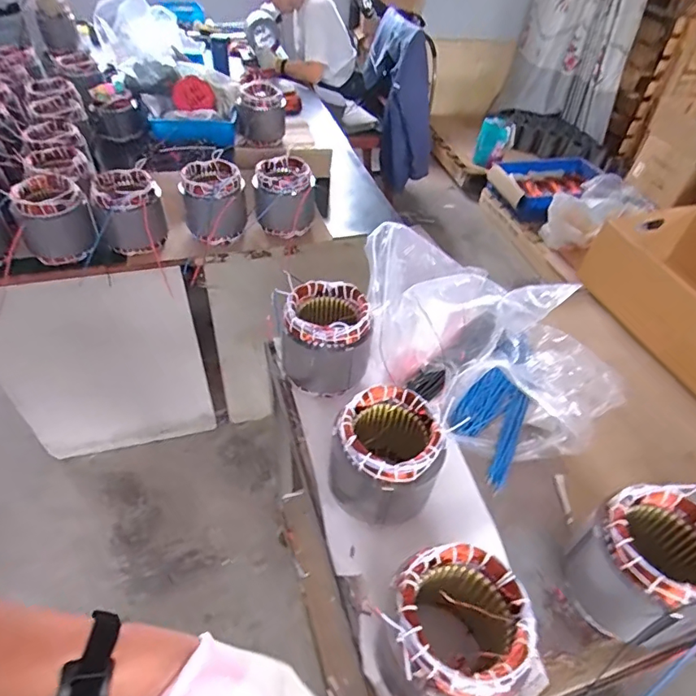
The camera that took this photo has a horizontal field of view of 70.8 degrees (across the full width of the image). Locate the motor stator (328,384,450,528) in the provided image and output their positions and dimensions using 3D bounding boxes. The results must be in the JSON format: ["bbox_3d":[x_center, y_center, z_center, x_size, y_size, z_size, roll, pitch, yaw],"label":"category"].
[{"bbox_3d":[0.055,0.151,0.696,0.140,0.128,0.150,3,46,-3],"label":"motor stator"}]

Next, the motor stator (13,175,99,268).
[{"bbox_3d":[-0.701,-0.310,1.182,0.155,0.150,0.157,-19,51,-23],"label":"motor stator"}]

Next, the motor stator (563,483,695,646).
[{"bbox_3d":[0.375,0.272,0.629,0.141,0.156,0.145,-23,52,-25],"label":"motor stator"}]

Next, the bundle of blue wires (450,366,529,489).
[{"bbox_3d":[0.246,0.126,0.865,0.118,0.032,0.231,21,48,15],"label":"bundle of blue wires"}]

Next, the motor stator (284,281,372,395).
[{"bbox_3d":[-0.036,-0.021,0.867,0.148,0.143,0.142,4,46,-1],"label":"motor stator"}]

